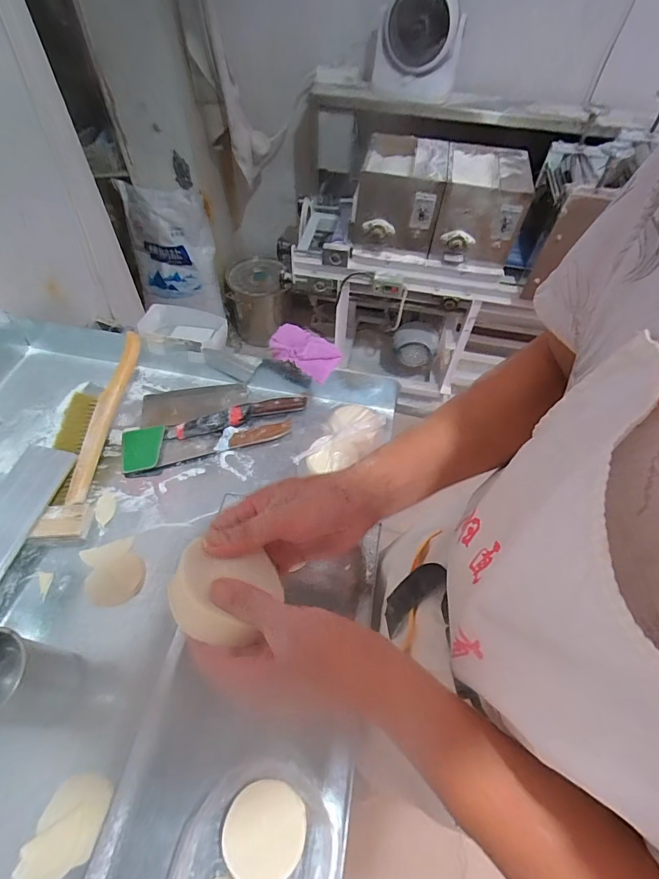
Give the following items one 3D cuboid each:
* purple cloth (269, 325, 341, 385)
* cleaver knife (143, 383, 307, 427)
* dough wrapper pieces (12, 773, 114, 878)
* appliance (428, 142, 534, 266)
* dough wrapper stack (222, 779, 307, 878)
[{"bbox_3d":[-0.047,-0.174,0.808,0.138,0.031,0.081,33,60,18],"label":"purple cloth"},{"bbox_3d":[-0.212,-0.073,0.843,0.324,0.044,0.103,-4,57,-4],"label":"cleaver knife"},{"bbox_3d":[-0.299,0.445,0.473,0.074,0.010,0.101,18,58,10],"label":"dough wrapper pieces"},{"bbox_3d":[0.493,-0.789,1.384,0.263,0.226,0.333,10,55,3],"label":"appliance"},{"bbox_3d":[-0.070,0.432,0.461,0.087,0.029,0.082,-5,57,-5],"label":"dough wrapper stack"}]

